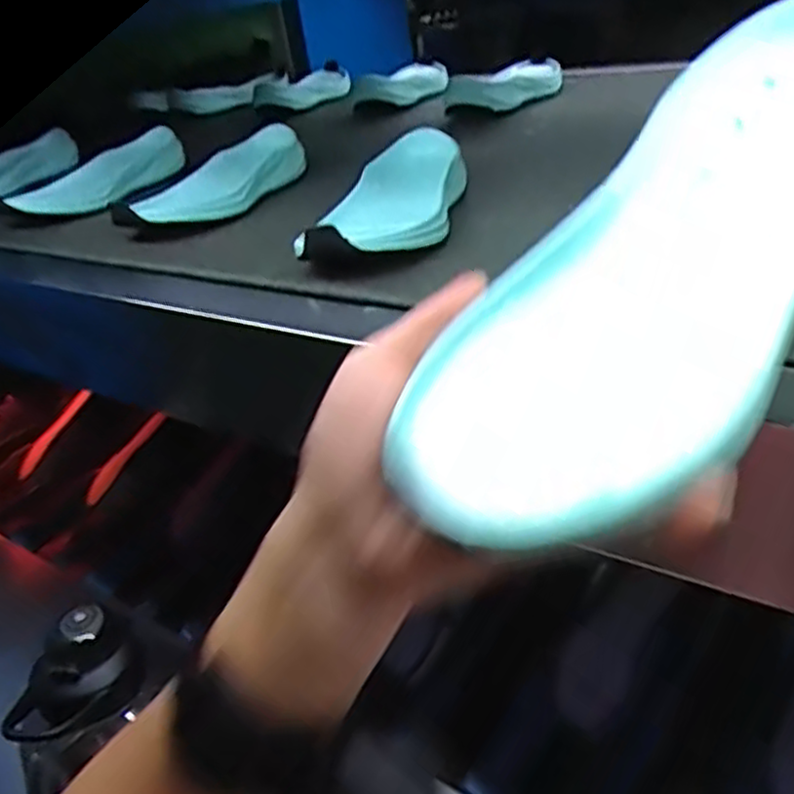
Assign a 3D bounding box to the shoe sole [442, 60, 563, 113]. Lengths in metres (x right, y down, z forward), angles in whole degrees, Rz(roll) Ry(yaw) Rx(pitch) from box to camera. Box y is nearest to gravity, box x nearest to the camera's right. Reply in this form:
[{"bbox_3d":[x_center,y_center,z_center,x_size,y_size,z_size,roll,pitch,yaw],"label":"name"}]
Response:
[{"bbox_3d":[0.138,-0.371,0.897,0.066,0.038,0.209,12,37,34],"label":"shoe sole"}]

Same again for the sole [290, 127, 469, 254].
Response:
[{"bbox_3d":[0.003,-0.143,0.542,0.075,0.052,0.208,2,32,20],"label":"sole"}]

